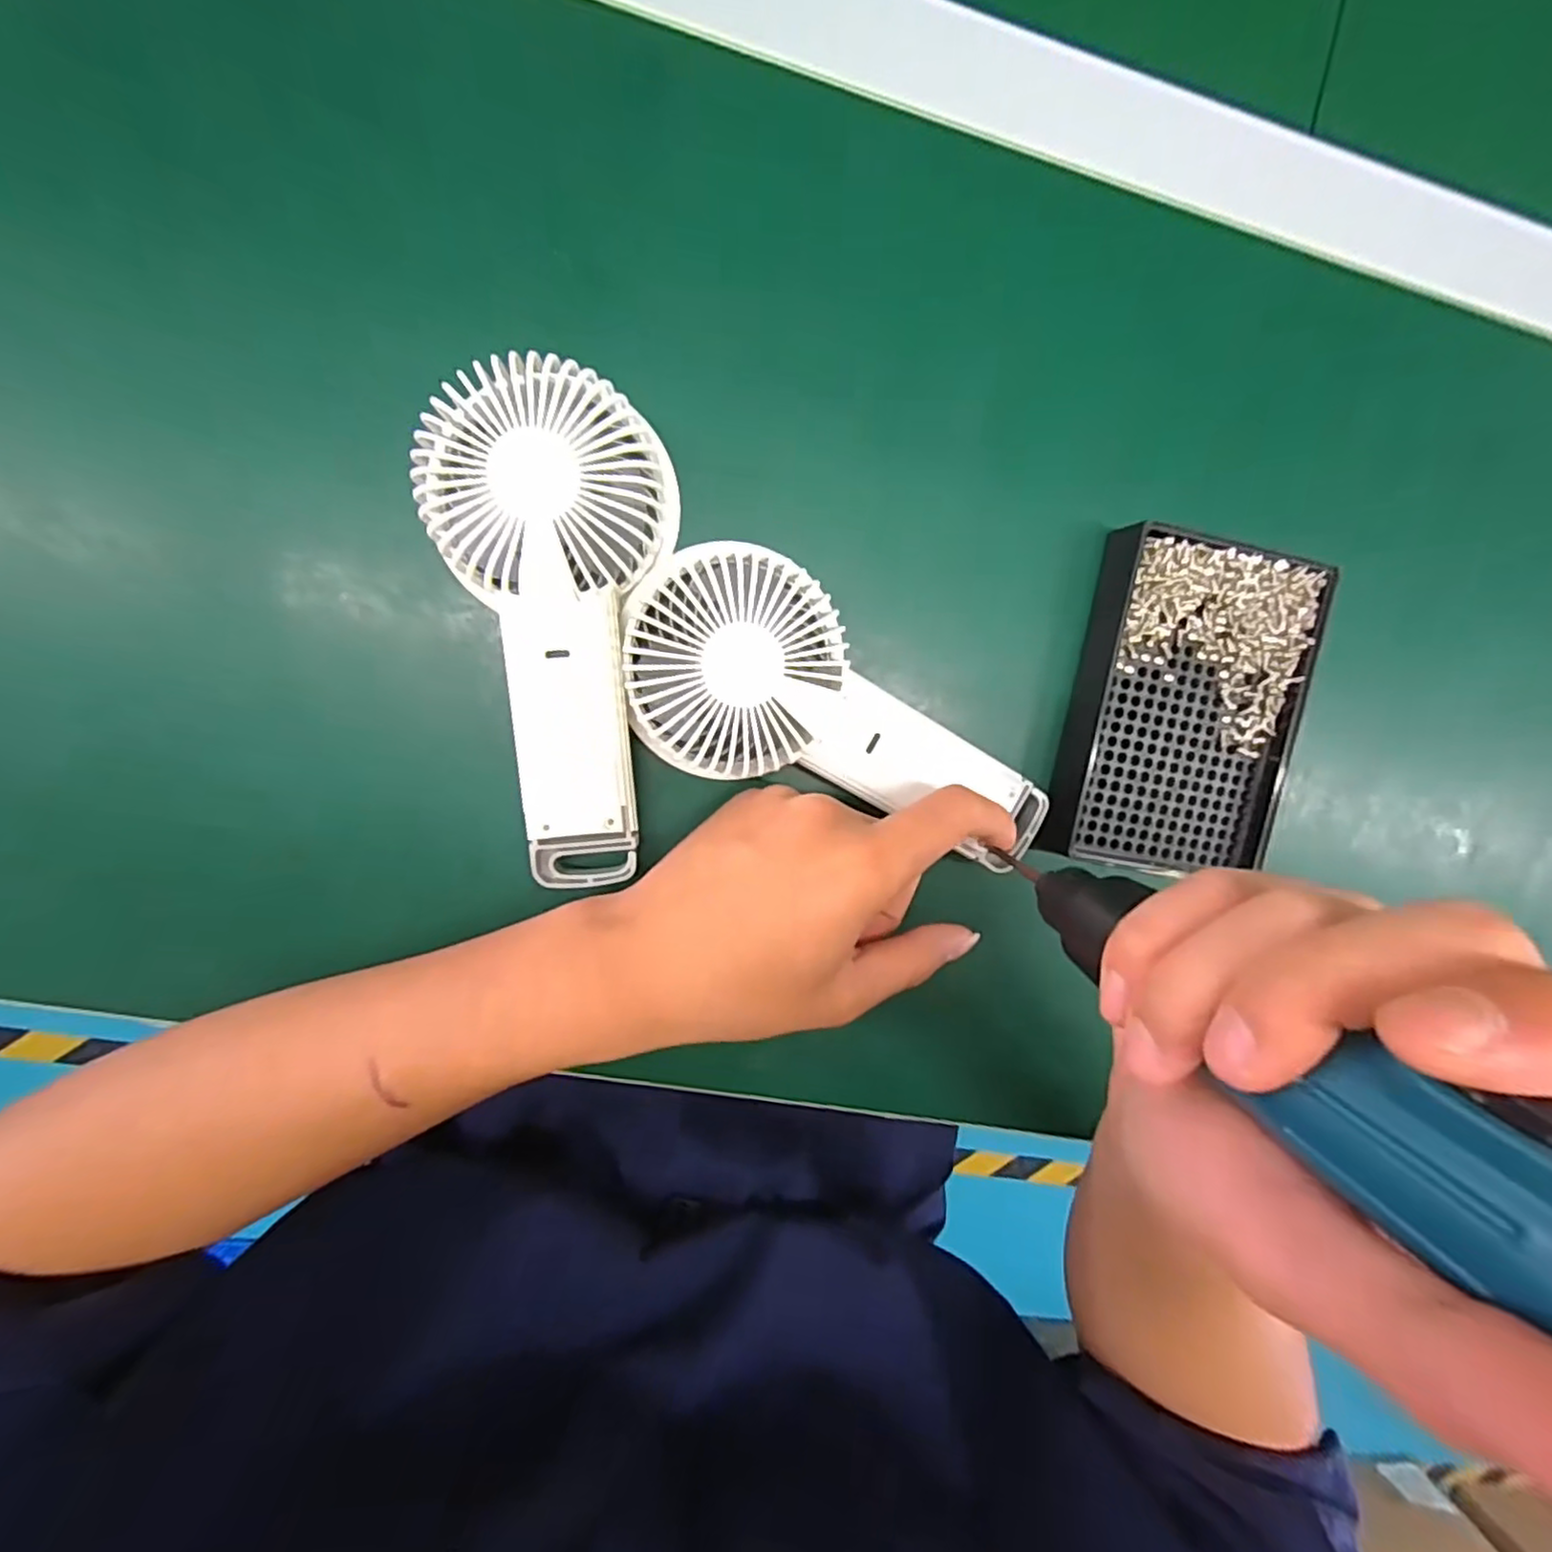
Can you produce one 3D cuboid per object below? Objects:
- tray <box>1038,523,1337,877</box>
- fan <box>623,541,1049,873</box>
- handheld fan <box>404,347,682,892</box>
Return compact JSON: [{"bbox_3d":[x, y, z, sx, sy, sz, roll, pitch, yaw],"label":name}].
[{"bbox_3d":[0.171,-0.027,0.287,0.093,0.024,0.135,13,96,-8],"label":"tray"},{"bbox_3d":[0.029,-0.019,0.251,0.181,0.041,0.083,27,94,-10],"label":"fan"},{"bbox_3d":[-0.070,-0.048,0.245,0.073,0.047,0.174,-8,98,-6],"label":"handheld fan"}]

